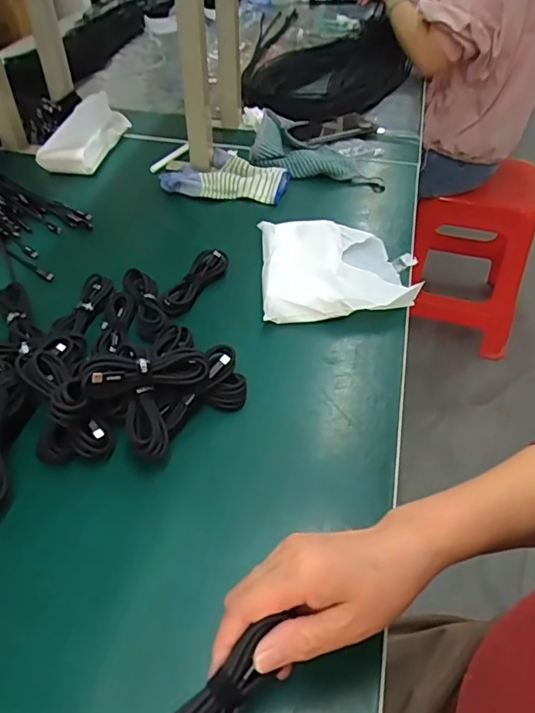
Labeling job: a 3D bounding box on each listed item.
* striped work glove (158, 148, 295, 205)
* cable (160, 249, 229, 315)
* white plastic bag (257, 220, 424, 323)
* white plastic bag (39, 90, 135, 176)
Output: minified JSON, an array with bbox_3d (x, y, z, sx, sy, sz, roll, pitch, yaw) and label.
[{"bbox_3d":[-0.065,-0.267,0.782,0.189,0.033,0.094,8,46,7],"label":"striped work glove"},{"bbox_3d":[-0.085,-0.089,0.610,0.031,0.022,0.117,20,49,19],"label":"cable"},{"bbox_3d":[0.086,-0.108,0.628,0.182,0.037,0.181,-1,45,0],"label":"white plastic bag"},{"bbox_3d":[-0.289,-0.356,0.845,0.084,0.050,0.162,16,59,12],"label":"white plastic bag"}]

